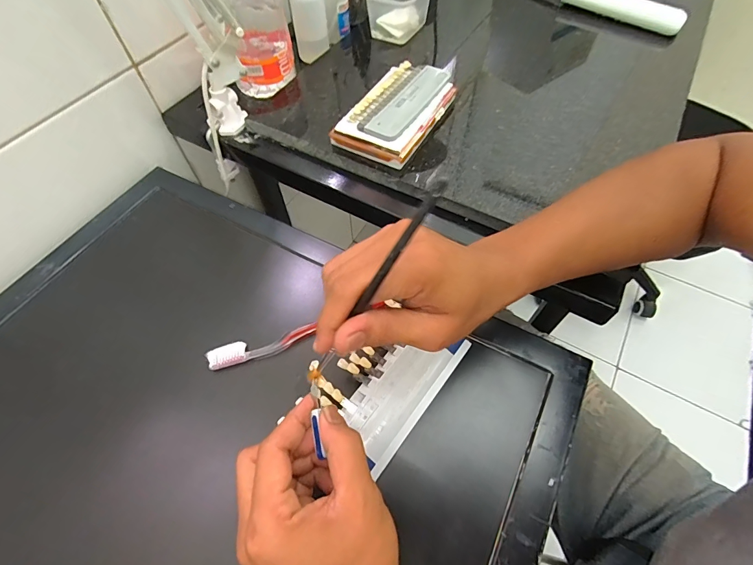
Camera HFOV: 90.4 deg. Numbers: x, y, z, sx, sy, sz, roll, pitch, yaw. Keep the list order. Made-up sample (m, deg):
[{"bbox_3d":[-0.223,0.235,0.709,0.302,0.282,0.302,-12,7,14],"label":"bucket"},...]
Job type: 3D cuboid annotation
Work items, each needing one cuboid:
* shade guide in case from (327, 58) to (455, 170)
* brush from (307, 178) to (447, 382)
[{"bbox_3d":[0.028,-0.207,0.449,0.090,0.031,0.162,27,63,16],"label":"shade guide in case"},{"bbox_3d":[-0.009,0.014,0.219,0.011,0.182,0.007,-11,58,-38],"label":"brush"}]

